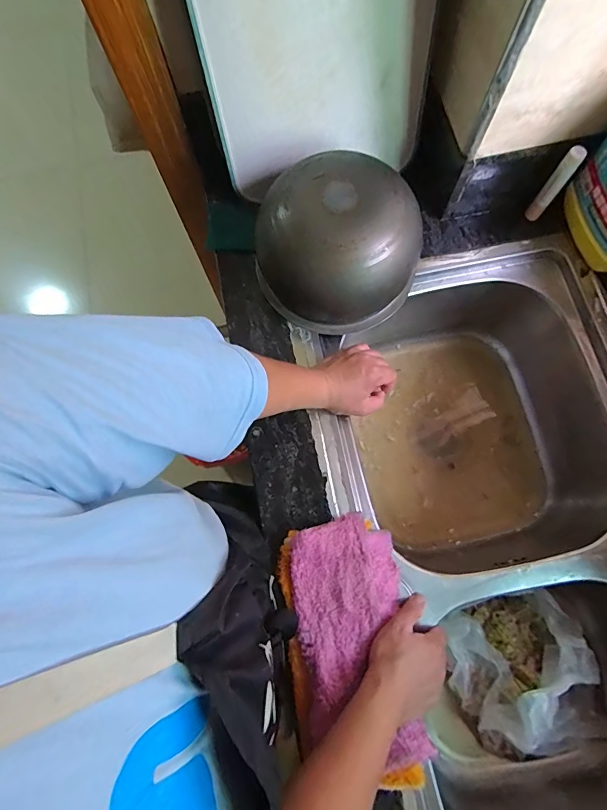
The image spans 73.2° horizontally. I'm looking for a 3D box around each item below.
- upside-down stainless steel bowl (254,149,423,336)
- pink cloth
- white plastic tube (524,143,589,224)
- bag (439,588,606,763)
[{"bbox_3d":[0.043,-0.201,0.533,0.200,0.134,0.173,27,78,8],"label":"upside-down stainless steel bowl"},{"bbox_3d":[0.051,0.272,0.458,0.142,0.045,0.273,-8,76,0],"label":"pink cloth"},{"bbox_3d":[0.338,-0.294,0.556,0.021,0.116,0.017,34,79,10],"label":"white plastic tube"},{"bbox_3d":[0.312,0.383,0.560,0.179,0.091,0.220,-23,76,-4],"label":"bag"}]

